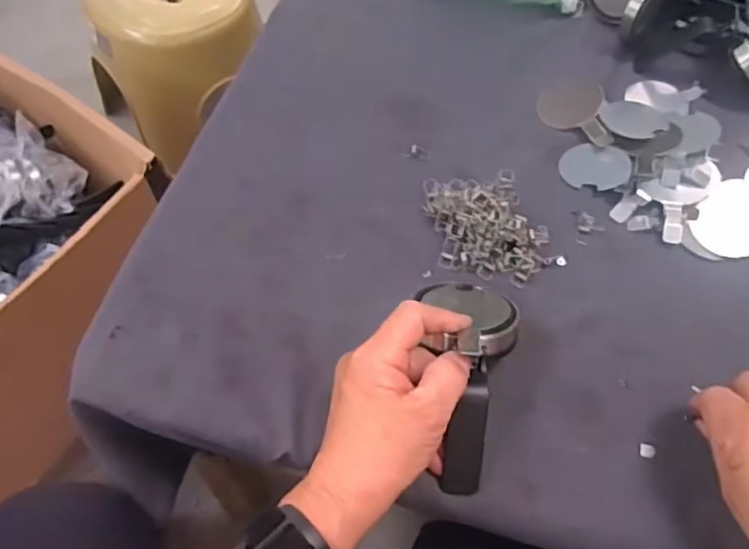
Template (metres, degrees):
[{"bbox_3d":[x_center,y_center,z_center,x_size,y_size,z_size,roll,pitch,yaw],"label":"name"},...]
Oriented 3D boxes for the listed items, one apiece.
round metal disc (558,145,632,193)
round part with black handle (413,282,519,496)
[{"bbox_3d":[0.181,-0.089,0.500,0.054,0.004,0.044,6,65,11],"label":"round metal disc"},{"bbox_3d":[0.057,0.061,0.369,0.059,0.044,0.132,7,69,1],"label":"round part with black handle"}]

